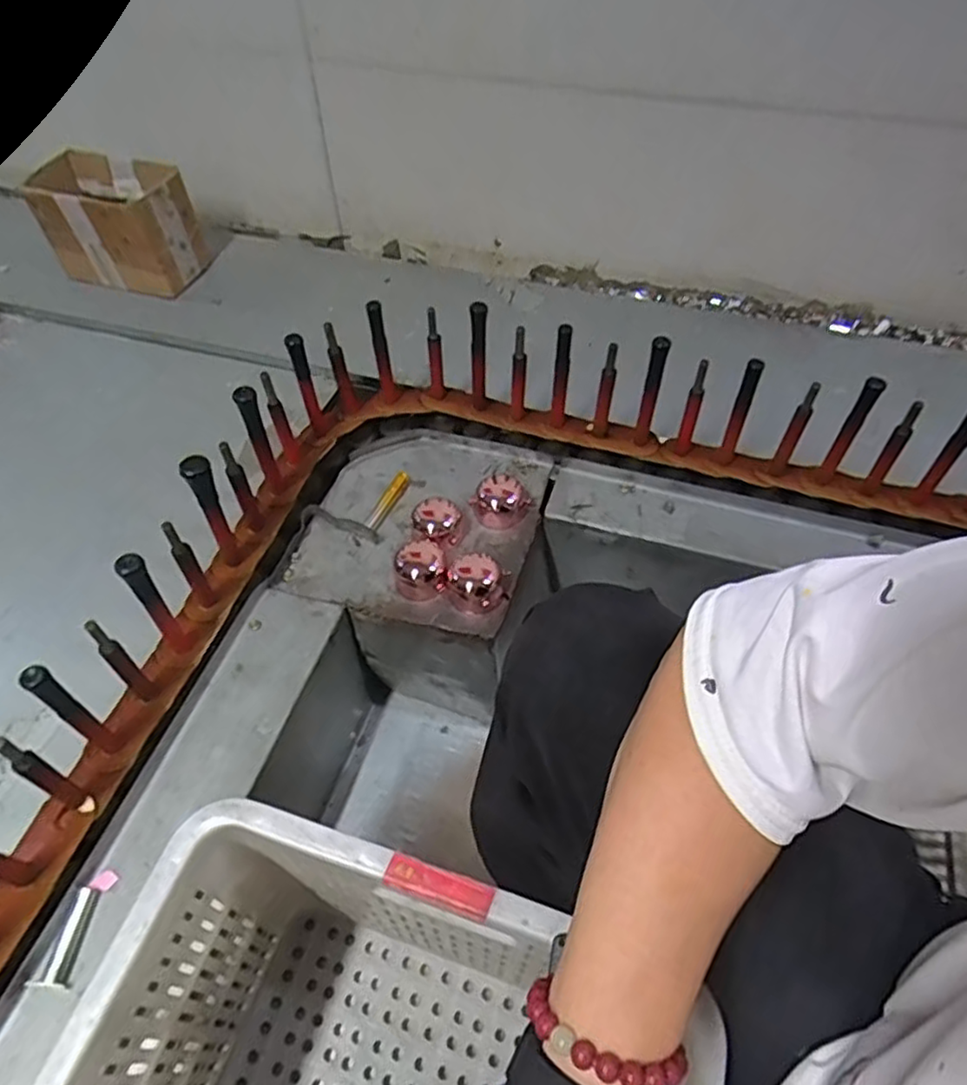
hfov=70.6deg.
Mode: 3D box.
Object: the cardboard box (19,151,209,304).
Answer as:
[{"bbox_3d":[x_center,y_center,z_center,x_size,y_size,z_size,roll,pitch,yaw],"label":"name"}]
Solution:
[{"bbox_3d":[-0.562,-0.485,1.050,0.222,0.152,0.135,21,55,14],"label":"cardboard box"}]

